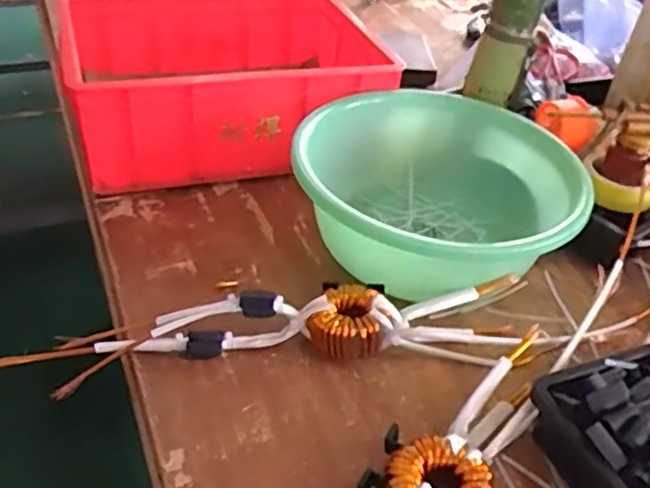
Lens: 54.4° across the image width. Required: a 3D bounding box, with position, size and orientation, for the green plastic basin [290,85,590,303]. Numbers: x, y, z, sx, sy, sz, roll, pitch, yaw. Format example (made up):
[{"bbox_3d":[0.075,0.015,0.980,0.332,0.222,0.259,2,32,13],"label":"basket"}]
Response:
[{"bbox_3d":[0.114,-0.056,0.716,0.285,0.126,0.304,4,38,-3],"label":"green plastic basin"}]

